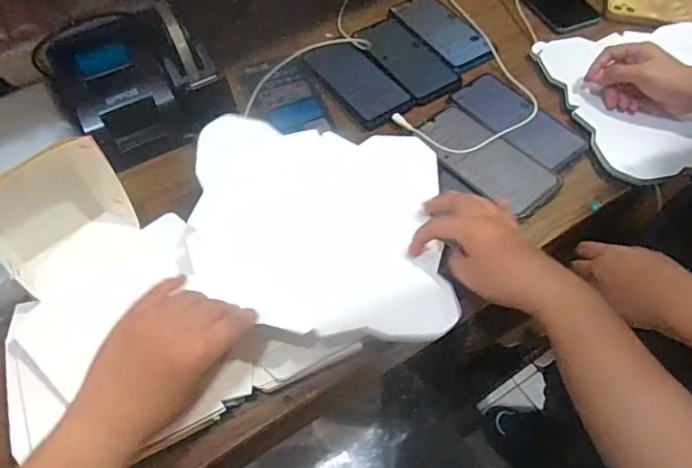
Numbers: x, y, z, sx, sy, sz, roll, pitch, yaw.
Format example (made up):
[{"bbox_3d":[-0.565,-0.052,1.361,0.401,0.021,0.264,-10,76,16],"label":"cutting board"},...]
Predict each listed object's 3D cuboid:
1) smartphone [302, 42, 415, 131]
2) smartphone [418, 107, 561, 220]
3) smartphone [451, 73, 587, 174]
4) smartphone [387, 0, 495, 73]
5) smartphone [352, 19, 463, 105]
[{"bbox_3d":[0.015,-0.194,0.655,0.081,0.013,0.147,-32,61,-18],"label":"smartphone"},{"bbox_3d":[0.152,-0.085,0.575,0.077,0.010,0.161,-35,62,-20],"label":"smartphone"},{"bbox_3d":[0.200,-0.135,0.601,0.073,0.010,0.160,-33,61,-19],"label":"smartphone"},{"bbox_3d":[0.128,-0.273,0.693,0.078,0.007,0.157,-28,60,-16],"label":"smartphone"},{"bbox_3d":[0.077,-0.224,0.660,0.064,0.007,0.156,-27,59,-16],"label":"smartphone"}]

